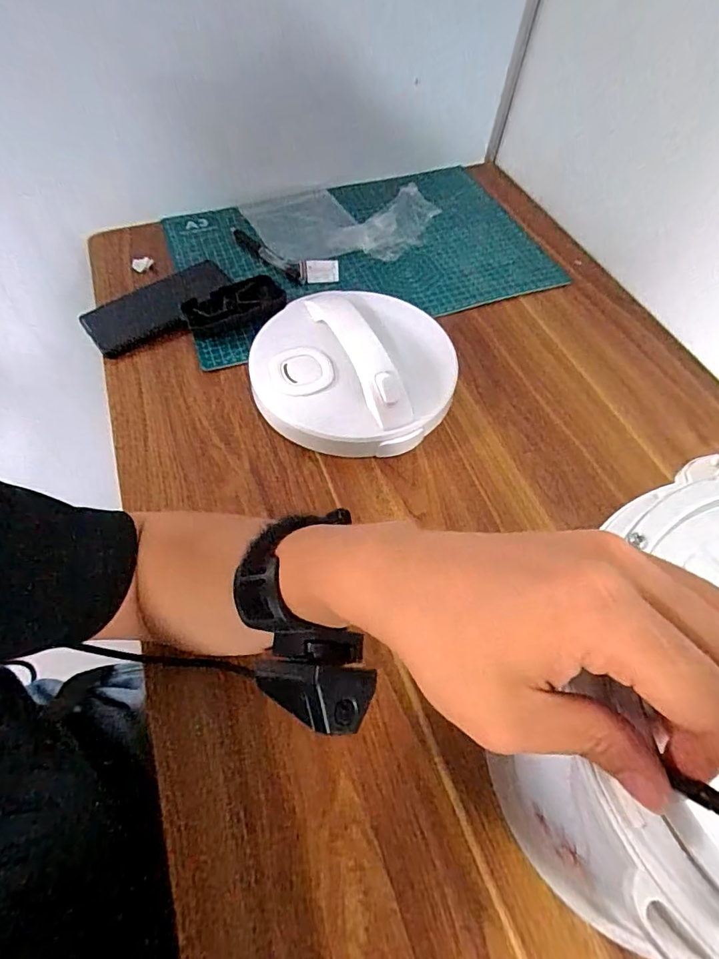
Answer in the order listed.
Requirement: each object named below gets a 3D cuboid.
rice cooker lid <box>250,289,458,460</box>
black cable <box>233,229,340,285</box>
[{"bbox_3d":[-0.008,-0.117,0.492,0.186,0.058,0.203,1,57,-1],"label":"rice cooker lid"},{"bbox_3d":[-0.099,-0.270,0.610,0.156,0.027,0.033,29,61,16],"label":"black cable"}]

